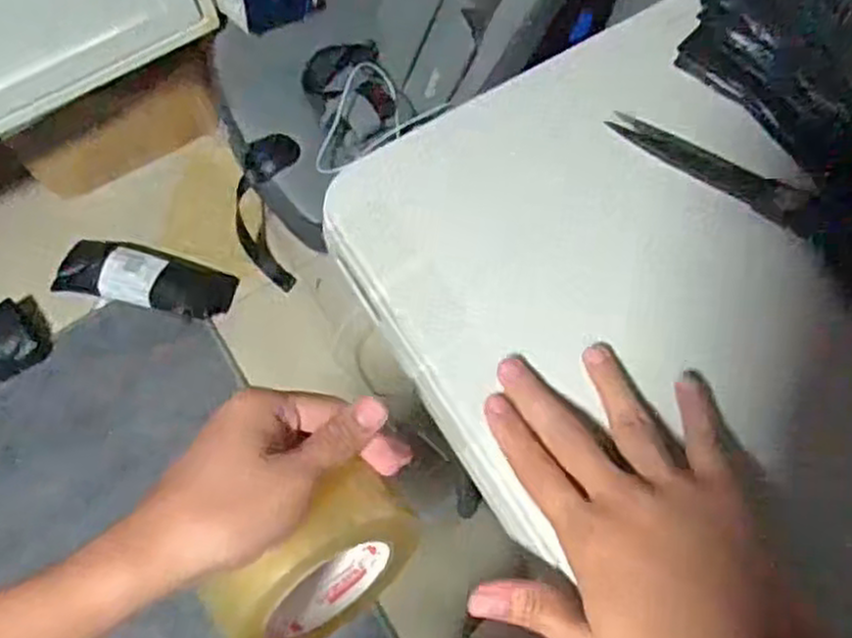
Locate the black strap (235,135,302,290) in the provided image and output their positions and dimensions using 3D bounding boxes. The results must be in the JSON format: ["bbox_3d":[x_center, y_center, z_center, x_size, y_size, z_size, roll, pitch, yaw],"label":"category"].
[{"bbox_3d":[-0.262,-0.172,1.238,0.116,0.252,0.068,17,36,11],"label":"black strap"}]

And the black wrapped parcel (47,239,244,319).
[{"bbox_3d":[-0.475,-0.071,1.288,0.313,0.036,0.101,10,65,8],"label":"black wrapped parcel"}]

